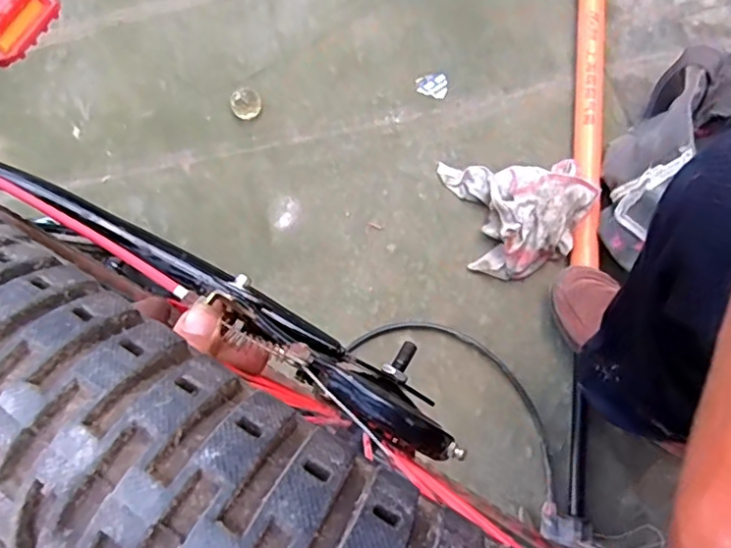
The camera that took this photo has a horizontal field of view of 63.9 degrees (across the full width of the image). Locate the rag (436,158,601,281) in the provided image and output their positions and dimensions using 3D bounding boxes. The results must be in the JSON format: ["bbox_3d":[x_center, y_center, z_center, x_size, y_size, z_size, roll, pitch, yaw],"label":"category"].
[{"bbox_3d":[0.204,-0.089,0.755,0.168,0.076,0.173,-13,78,-4],"label":"rag"}]

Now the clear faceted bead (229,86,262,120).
[{"bbox_3d":[-0.162,-0.234,0.795,0.040,0.034,0.038,-15,78,-5],"label":"clear faceted bead"}]

